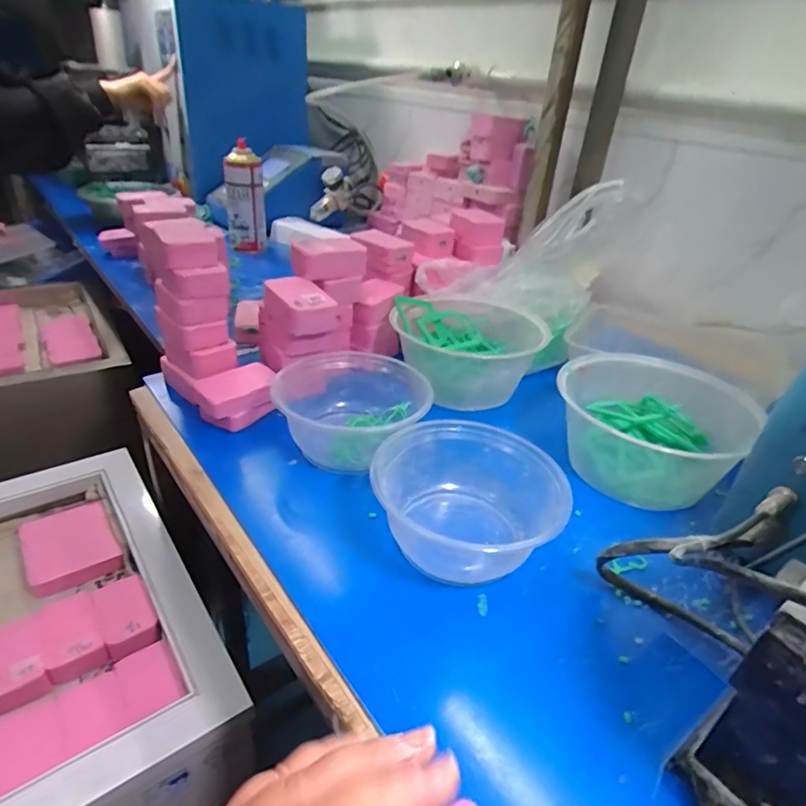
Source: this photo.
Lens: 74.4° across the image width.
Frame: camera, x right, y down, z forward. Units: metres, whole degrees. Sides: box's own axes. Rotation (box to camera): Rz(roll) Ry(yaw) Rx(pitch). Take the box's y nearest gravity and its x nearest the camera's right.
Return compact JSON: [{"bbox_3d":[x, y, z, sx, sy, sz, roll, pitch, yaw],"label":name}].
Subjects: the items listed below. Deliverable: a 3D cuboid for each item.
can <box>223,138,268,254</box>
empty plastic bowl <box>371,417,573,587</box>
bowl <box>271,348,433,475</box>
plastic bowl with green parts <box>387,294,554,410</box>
[{"bbox_3d":[-0.275,-0.353,0.929,0.065,0.161,0.056,-3,32,-14],"label":"can"},{"bbox_3d":[0.046,0.073,0.391,0.134,0.068,0.111,10,32,7],"label":"empty plastic bowl"},{"bbox_3d":[-0.047,0.007,0.475,0.128,0.056,0.142,-4,32,-15],"label":"bowl"},{"bbox_3d":[0.071,-0.060,0.587,0.169,0.067,0.148,8,31,3],"label":"plastic bowl with green parts"}]

